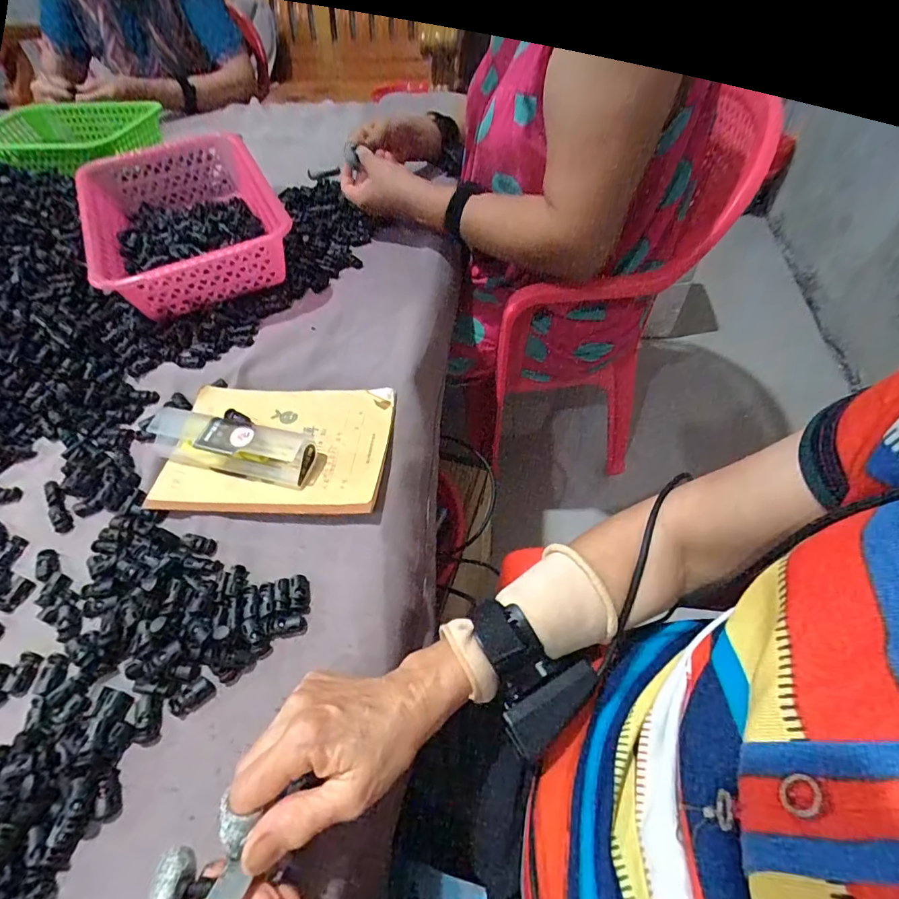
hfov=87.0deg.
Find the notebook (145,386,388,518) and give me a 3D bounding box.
[{"bbox_3d":[-0.162,-0.006,0.448,0.202,0.011,0.140,2,51,5],"label":"notebook"}]

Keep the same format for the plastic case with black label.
[{"bbox_3d":[-0.202,-0.005,0.435,0.156,0.034,0.044,11,53,12],"label":"plastic case with black label"}]

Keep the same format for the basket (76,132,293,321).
[{"bbox_3d":[-0.337,-0.286,0.615,0.214,0.092,0.298,-23,57,-15],"label":"basket"}]

